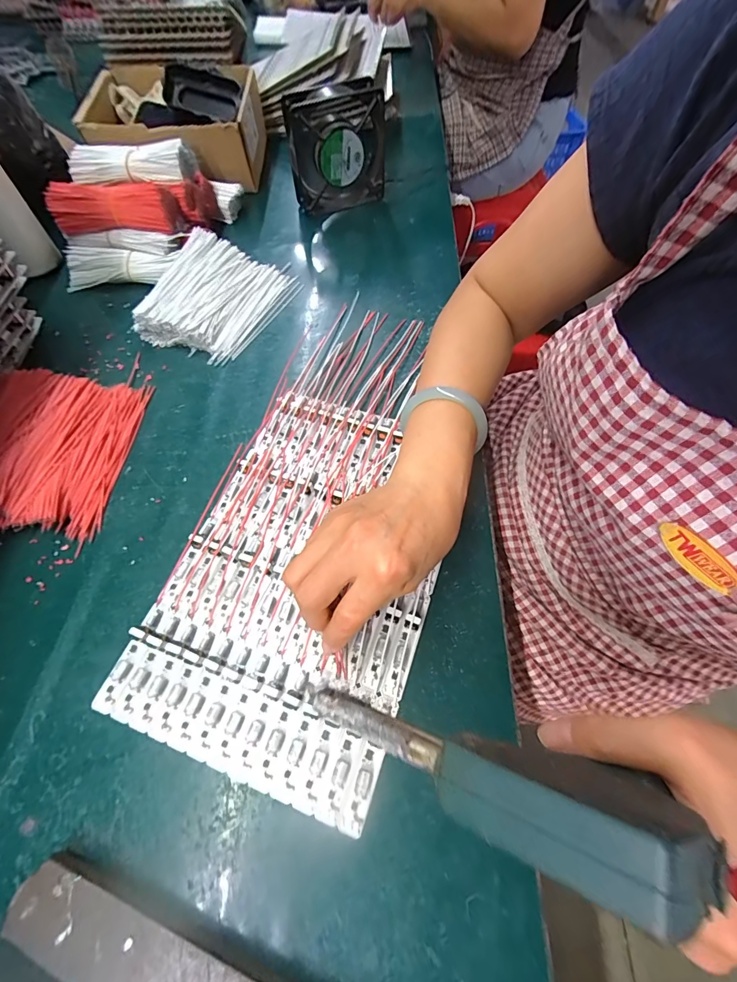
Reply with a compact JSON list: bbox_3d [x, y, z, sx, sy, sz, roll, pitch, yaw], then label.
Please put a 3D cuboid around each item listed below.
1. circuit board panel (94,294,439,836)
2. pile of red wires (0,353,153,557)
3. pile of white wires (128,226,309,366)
[{"bbox_3d":[-0.042,-0.009,0.338,0.193,0.015,0.438,10,62,5],"label":"circuit board panel"},{"bbox_3d":[-0.288,-0.041,0.345,0.131,0.032,0.162,2,61,2],"label":"pile of red wires"},{"bbox_3d":[-0.168,-0.222,0.438,0.126,0.038,0.167,25,64,13],"label":"pile of white wires"}]

